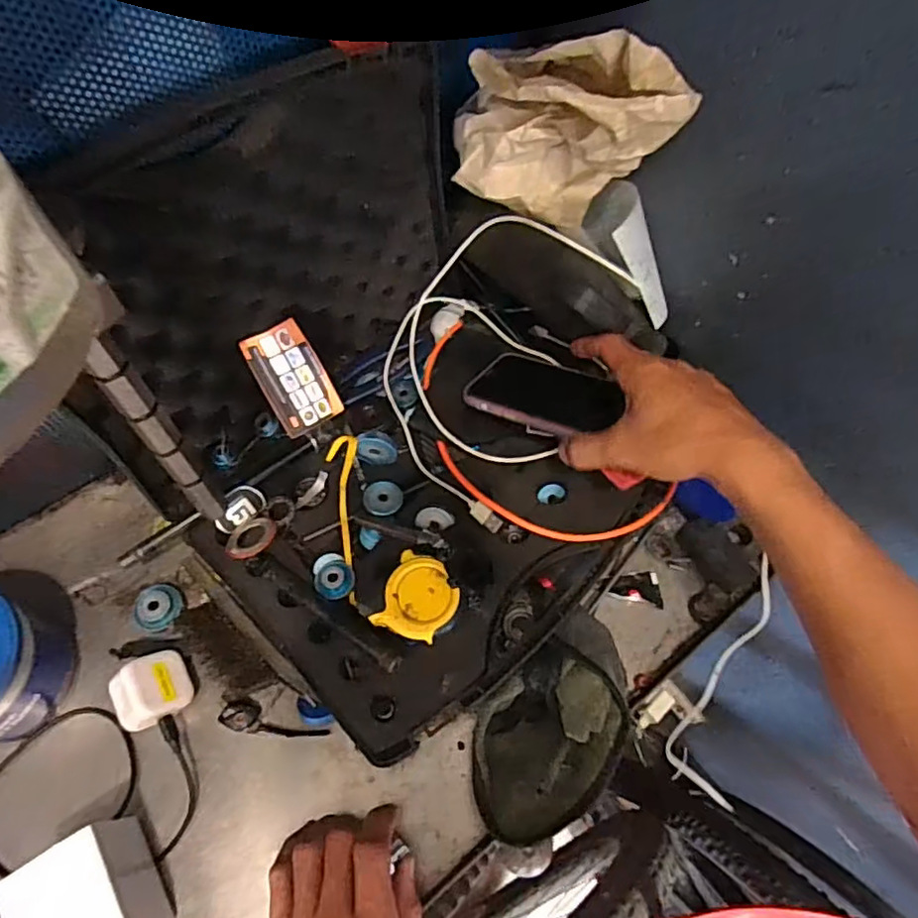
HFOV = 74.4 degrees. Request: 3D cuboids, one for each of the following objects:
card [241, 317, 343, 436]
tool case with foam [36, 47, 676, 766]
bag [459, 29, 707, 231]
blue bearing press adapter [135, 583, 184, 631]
[{"bbox_3d":[-0.135,-0.065,0.496,0.051,0.089,0.006,-30,33,-14],"label":"card"},{"bbox_3d":[-0.034,-0.036,0.425,0.334,0.284,0.335,-39,71,-20],"label":"tool case with foam"},{"bbox_3d":[0.073,-0.236,0.438,0.157,0.122,0.072,26,65,10],"label":"bag"},{"bbox_3d":[-0.238,0.118,0.484,0.033,0.019,0.038,6,63,0],"label":"blue bearing press adapter"}]

